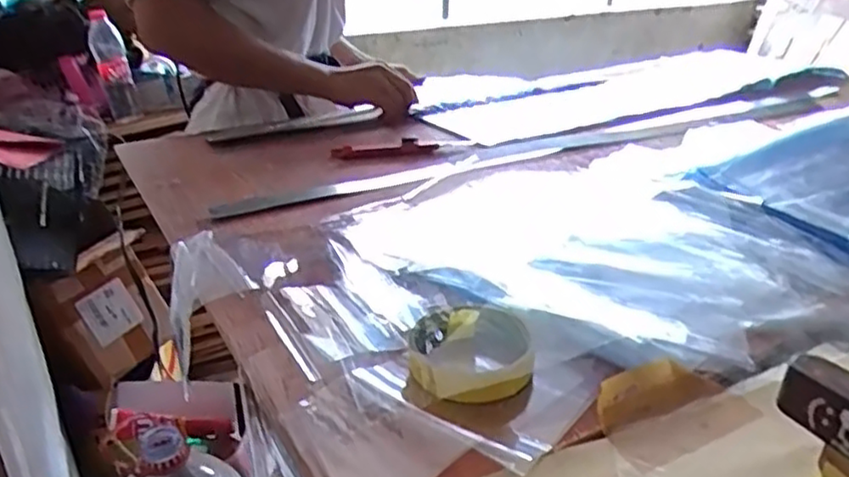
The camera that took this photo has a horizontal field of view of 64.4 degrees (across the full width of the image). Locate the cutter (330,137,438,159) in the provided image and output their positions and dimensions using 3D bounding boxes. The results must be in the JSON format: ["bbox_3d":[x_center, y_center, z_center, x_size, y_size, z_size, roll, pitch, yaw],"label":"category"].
[{"bbox_3d":[-0.050,-0.114,0.857,0.134,0.016,0.025,-3,25,-7],"label":"cutter"}]

